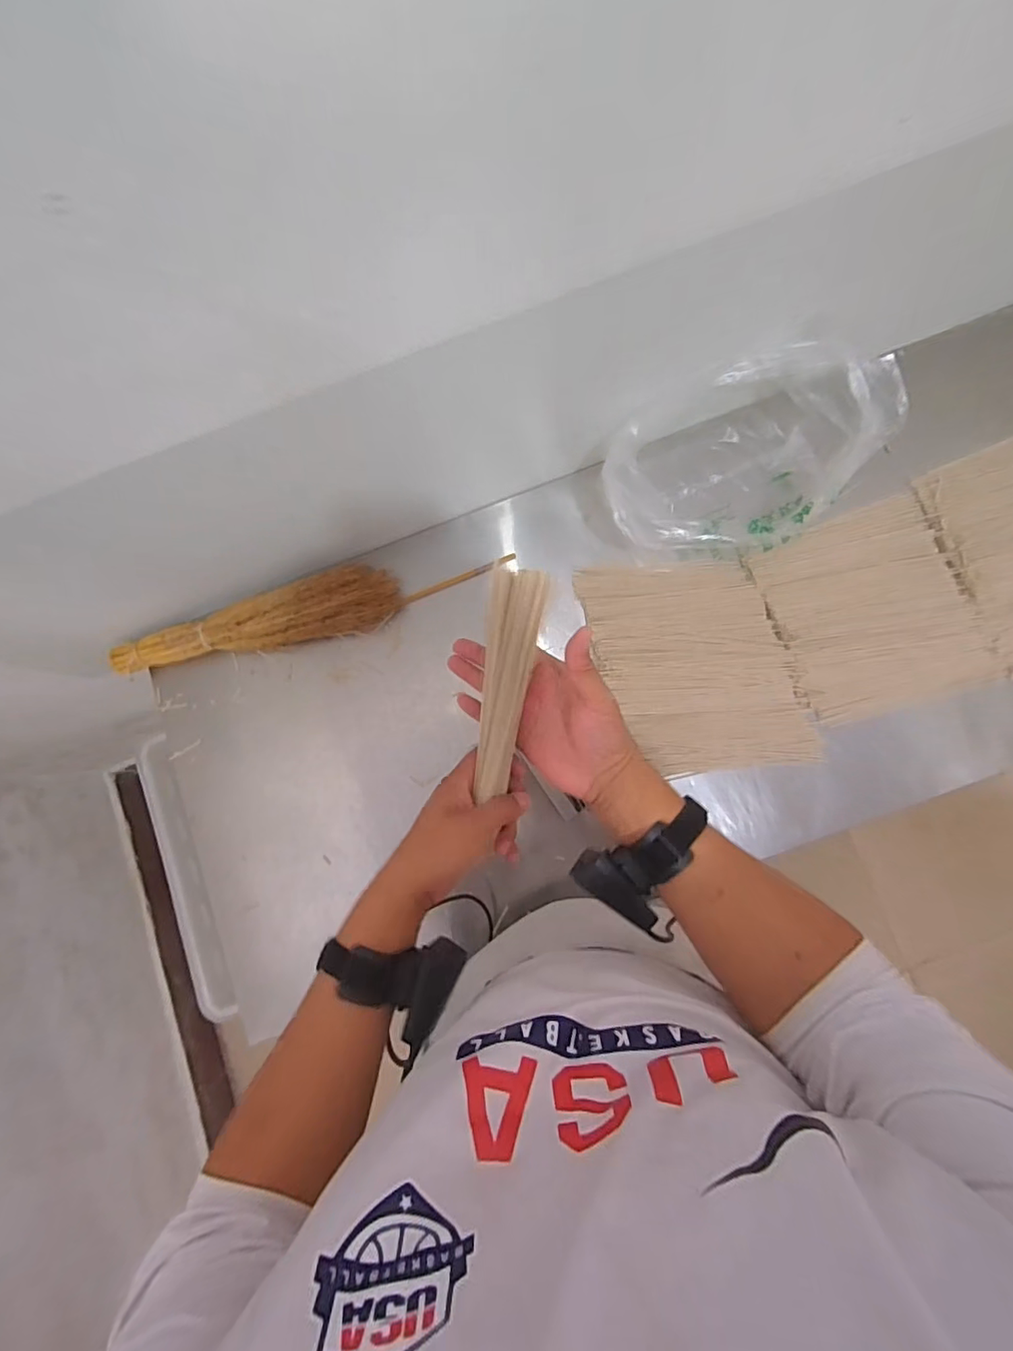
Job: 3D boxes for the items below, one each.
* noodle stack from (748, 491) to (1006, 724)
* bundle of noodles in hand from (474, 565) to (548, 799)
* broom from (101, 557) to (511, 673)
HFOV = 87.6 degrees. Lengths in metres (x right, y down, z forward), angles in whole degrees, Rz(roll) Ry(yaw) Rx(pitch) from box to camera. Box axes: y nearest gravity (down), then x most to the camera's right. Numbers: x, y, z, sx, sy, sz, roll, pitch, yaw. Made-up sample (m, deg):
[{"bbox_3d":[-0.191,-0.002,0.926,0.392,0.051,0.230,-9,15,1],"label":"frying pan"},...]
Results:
[{"bbox_3d":[0.493,-0.090,0.716,0.238,0.018,0.266,-19,82,2],"label":"noodle stack"},{"bbox_3d":[-0.001,0.009,0.429,0.044,0.014,0.185,9,102,5],"label":"bundle of noodles in hand"},{"bbox_3d":[-0.286,-0.090,0.747,0.559,0.060,0.087,-15,82,2],"label":"broom"}]

